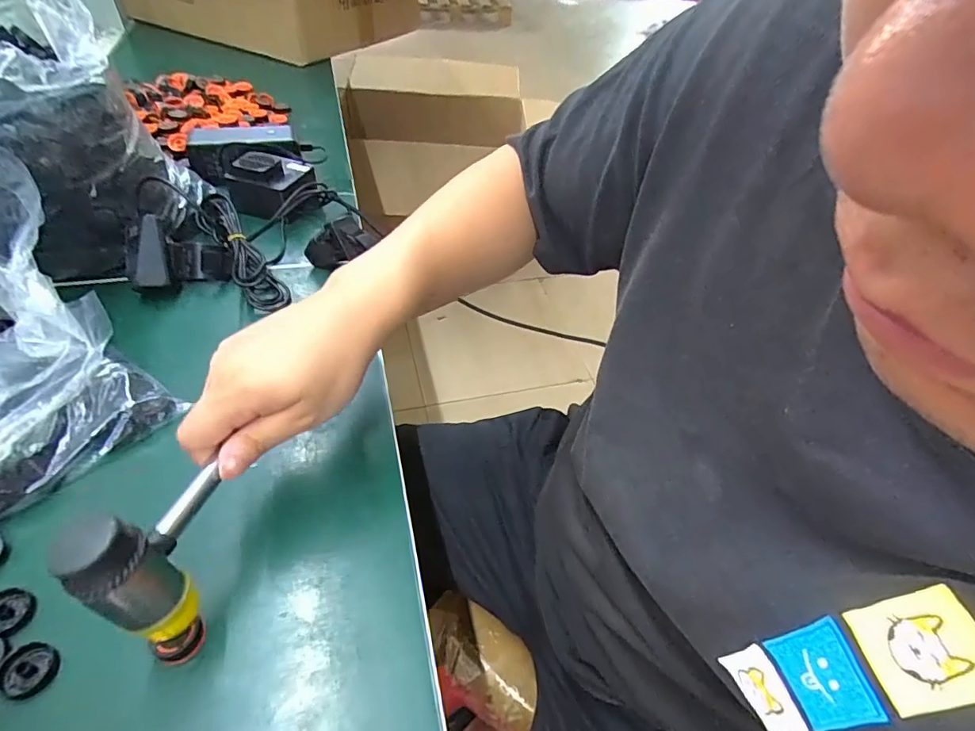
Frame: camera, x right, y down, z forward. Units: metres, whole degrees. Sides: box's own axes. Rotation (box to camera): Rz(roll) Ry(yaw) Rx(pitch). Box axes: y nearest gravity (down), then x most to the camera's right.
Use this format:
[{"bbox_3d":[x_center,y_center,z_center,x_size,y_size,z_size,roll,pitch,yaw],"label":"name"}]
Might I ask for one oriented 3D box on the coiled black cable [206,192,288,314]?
[{"bbox_3d":[-0.250,-0.121,0.520,0.039,0.030,0.161,-22,64,-24],"label":"coiled black cable"}]

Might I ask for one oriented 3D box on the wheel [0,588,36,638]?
[{"bbox_3d":[-0.274,0.140,0.288,0.023,0.011,0.024,2,46,-3],"label":"wheel"}]

